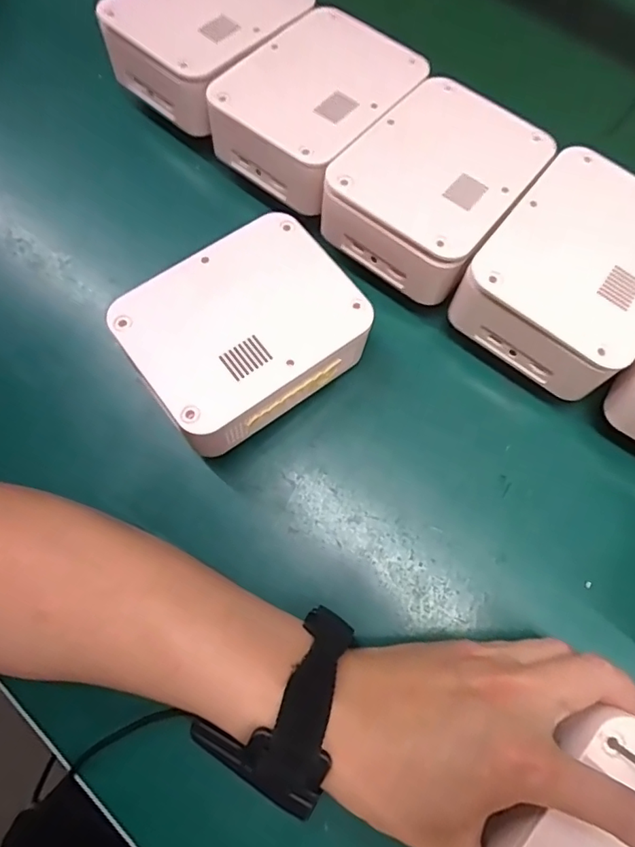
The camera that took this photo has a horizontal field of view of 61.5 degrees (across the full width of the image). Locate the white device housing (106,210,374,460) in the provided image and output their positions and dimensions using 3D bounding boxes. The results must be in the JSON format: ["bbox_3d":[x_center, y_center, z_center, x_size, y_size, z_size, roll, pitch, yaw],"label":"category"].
[{"bbox_3d":[-0.042,-0.051,0.323,0.129,0.058,0.104,-37,75,-11],"label":"white device housing"}]

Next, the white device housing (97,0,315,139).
[{"bbox_3d":[-0.077,-0.277,0.374,0.102,0.040,0.129,34,75,11],"label":"white device housing"}]

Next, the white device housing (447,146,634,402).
[{"bbox_3d":[0.152,-0.089,0.313,0.097,0.045,0.129,36,75,12],"label":"white device housing"}]

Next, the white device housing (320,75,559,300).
[{"bbox_3d":[0.074,-0.150,0.331,0.098,0.043,0.126,36,75,12],"label":"white device housing"}]

